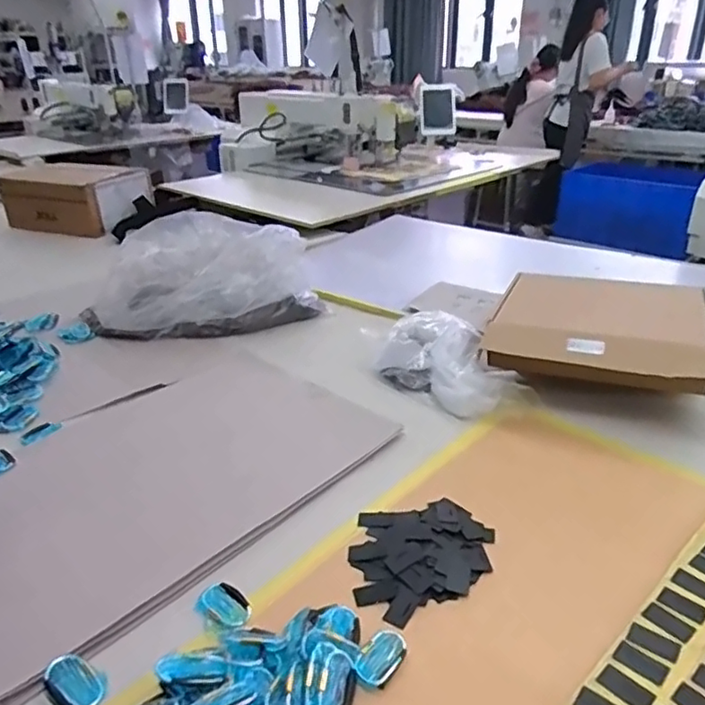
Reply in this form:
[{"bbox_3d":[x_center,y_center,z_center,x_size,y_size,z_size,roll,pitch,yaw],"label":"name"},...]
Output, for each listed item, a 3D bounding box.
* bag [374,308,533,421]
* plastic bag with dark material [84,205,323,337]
[{"bbox_3d":[0.165,0.022,0.974,0.143,0.088,0.269,-22,32,-36],"label":"bag"},{"bbox_3d":[-0.311,-0.161,1.246,0.443,0.169,0.324,-9,28,-15],"label":"plastic bag with dark material"}]

